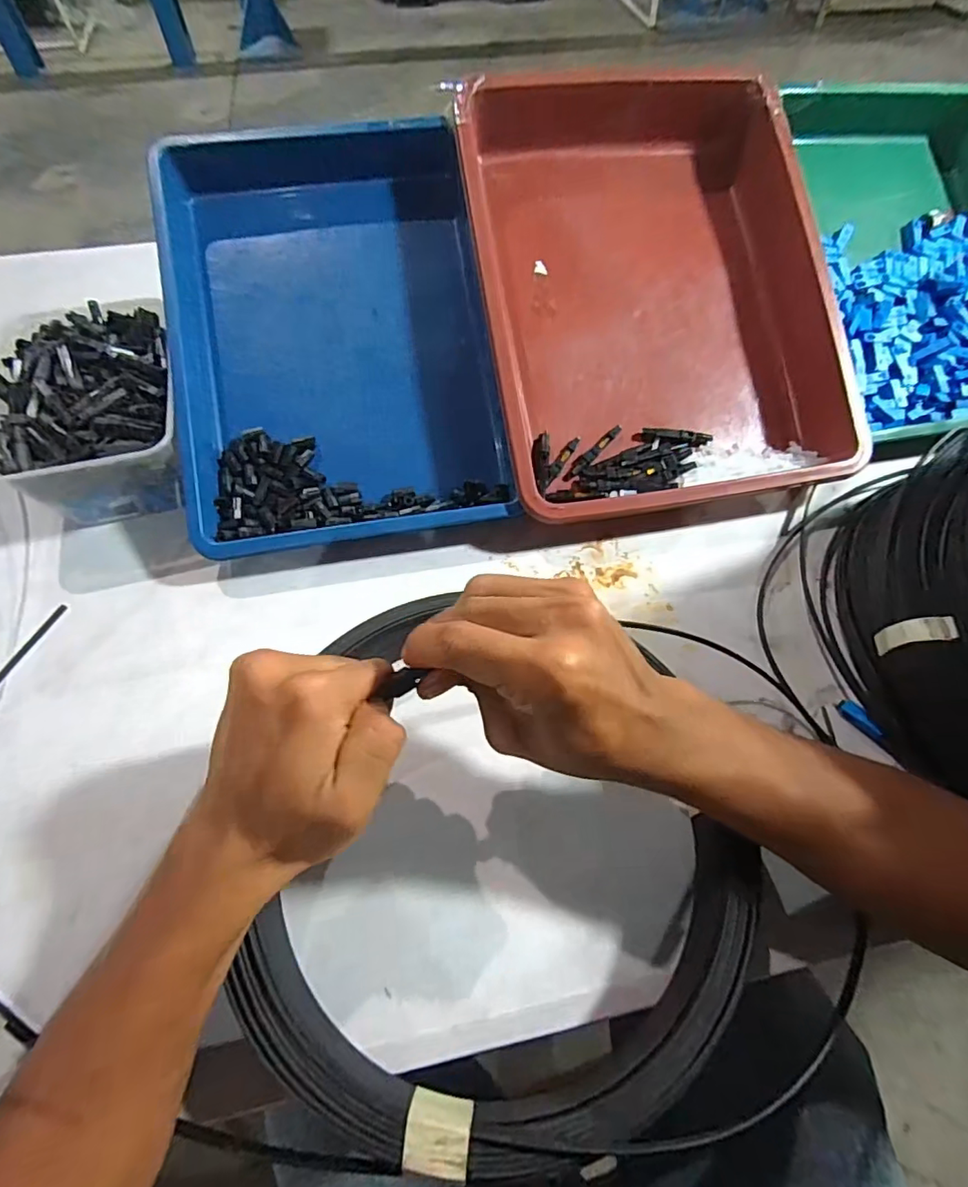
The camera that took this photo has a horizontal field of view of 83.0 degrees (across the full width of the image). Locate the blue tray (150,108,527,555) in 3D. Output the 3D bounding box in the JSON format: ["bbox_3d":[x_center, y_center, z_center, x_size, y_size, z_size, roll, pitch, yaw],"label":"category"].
[{"bbox_3d":[-0.112,-0.206,0.411,0.225,0.051,0.338,-8,82,-7],"label":"blue tray"}]

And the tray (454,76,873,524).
[{"bbox_3d":[0.128,-0.238,0.432,0.265,0.063,0.352,-9,83,-4],"label":"tray"}]

